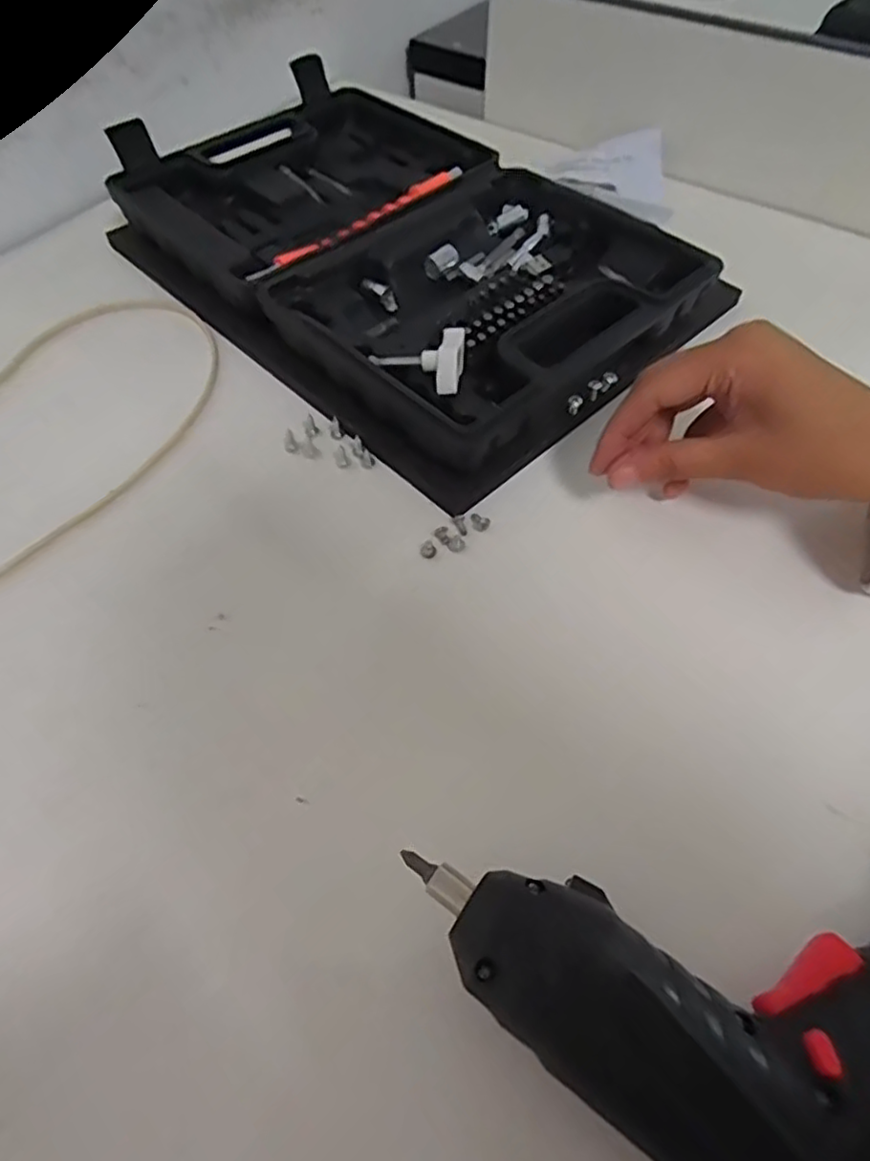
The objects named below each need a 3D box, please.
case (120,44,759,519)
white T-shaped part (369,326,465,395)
[{"bbox_3d":[-0.024,-0.213,0.412,0.240,0.042,0.352,-38,64,-22],"label":"case"},{"bbox_3d":[-0.009,-0.111,0.325,0.047,0.014,0.034,9,57,6],"label":"white T-shaped part"}]

